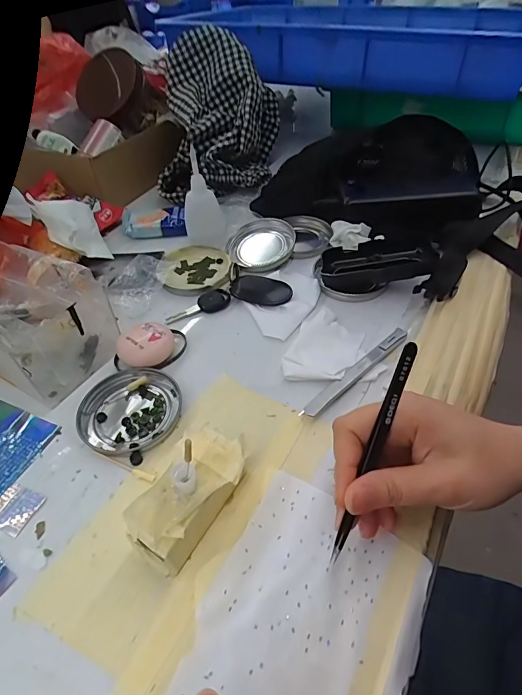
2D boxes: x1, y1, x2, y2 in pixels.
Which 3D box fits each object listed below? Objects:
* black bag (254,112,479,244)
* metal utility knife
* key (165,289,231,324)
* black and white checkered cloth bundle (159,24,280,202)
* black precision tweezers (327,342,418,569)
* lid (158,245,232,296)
[{"bbox_3d":[0.144,-0.232,0.515,0.247,0.071,0.218,17,51,16],"label":"black bag"},{"bbox_3d":[0.080,0.019,0.336,0.127,0.009,0.012,-36,56,-26],"label":"metal utility knife"},{"bbox_3d":[-0.063,-0.043,0.405,0.067,0.007,0.025,-22,51,-17],"label":"key"},{"bbox_3d":[-0.059,-0.313,0.551,0.155,0.143,0.188,2,48,4],"label":"black and white checkered cloth bundle"},{"bbox_3d":[0.063,0.061,0.230,0.008,0.006,0.133,20,96,19],"label":"black precision tweezers"},{"bbox_3d":[-0.072,-0.085,0.446,0.075,0.015,0.083,-16,49,-12],"label":"lid"}]

